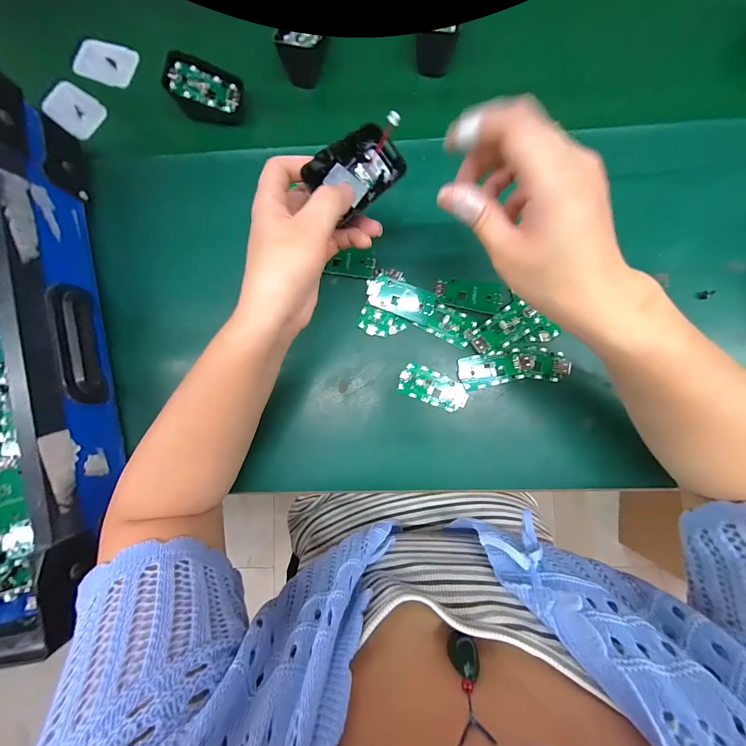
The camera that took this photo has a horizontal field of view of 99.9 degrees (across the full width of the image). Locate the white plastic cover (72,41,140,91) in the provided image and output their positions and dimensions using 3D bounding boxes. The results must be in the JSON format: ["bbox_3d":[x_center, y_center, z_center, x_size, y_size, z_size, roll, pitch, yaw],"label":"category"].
[{"bbox_3d":[-0.298,-0.344,0.348,0.063,0.009,0.052,21,87,4],"label":"white plastic cover"}]

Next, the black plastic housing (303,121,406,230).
[{"bbox_3d":[-0.011,-0.145,0.226,0.065,0.018,0.045,-42,105,-8],"label":"black plastic housing"}]

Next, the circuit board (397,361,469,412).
[{"bbox_3d":[0.058,0.014,0.297,0.064,0.006,0.032,21,87,4],"label":"circuit board"}]

